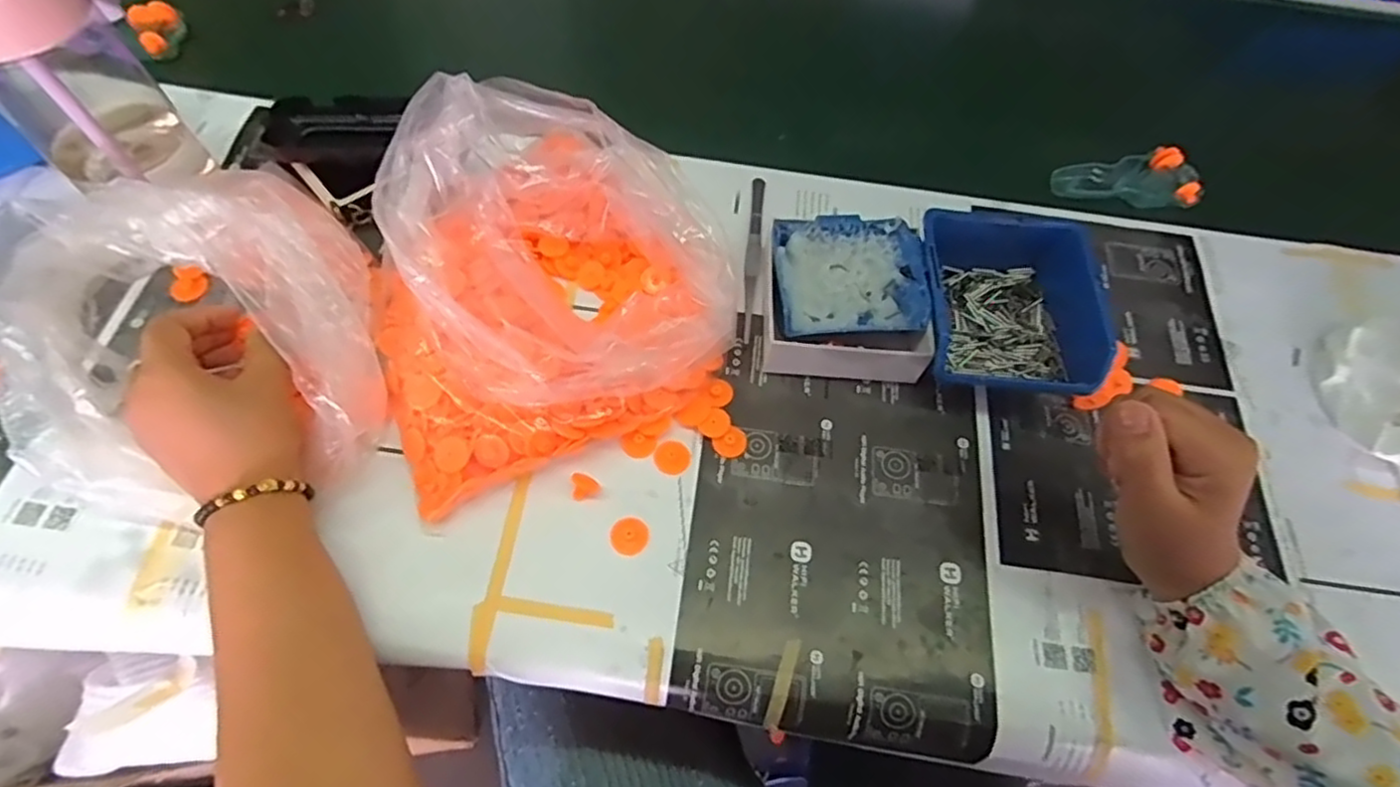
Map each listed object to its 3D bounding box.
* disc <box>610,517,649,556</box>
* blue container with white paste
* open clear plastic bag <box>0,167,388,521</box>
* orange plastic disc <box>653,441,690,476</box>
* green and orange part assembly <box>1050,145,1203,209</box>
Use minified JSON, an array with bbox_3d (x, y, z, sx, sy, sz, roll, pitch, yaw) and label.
[{"bbox_3d":[-0.043,0.085,0.396,0.022,0.004,0.022,2,61,-3],"label":"disc"},{"bbox_3d":[0.100,-0.075,0.459,0.097,0.051,0.082,-1,61,-5],"label":"blue container with white paste"},{"bbox_3d":[-0.292,-0.034,0.386,0.180,0.086,0.180,-14,63,-12],"label":"open clear plastic bag"},{"bbox_3d":[-0.018,0.041,0.420,0.022,0.004,0.023,2,61,-3],"label":"orange plastic disc"},{"bbox_3d":[0.360,-0.184,0.554,0.115,0.020,0.060,-1,61,-5],"label":"green and orange part assembly"}]

